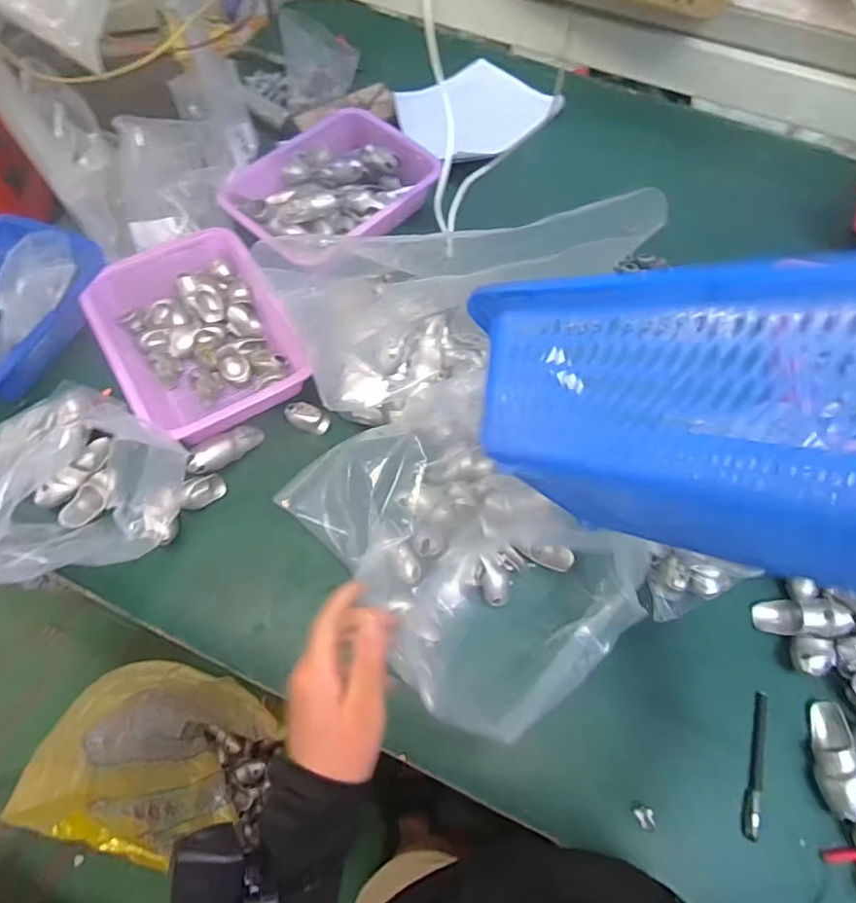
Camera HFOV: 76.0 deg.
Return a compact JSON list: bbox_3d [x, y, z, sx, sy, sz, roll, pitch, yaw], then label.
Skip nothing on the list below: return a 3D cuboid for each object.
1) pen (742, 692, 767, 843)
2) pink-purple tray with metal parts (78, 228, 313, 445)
[{"bbox_3d":[0.346,0.327,0.576,0.015,0.010,0.141,21,65,8],"label":"pen"},{"bbox_3d":[-0.312,-0.160,0.752,0.216,0.084,0.293,-30,68,-15],"label":"pink-purple tray with metal parts"}]

